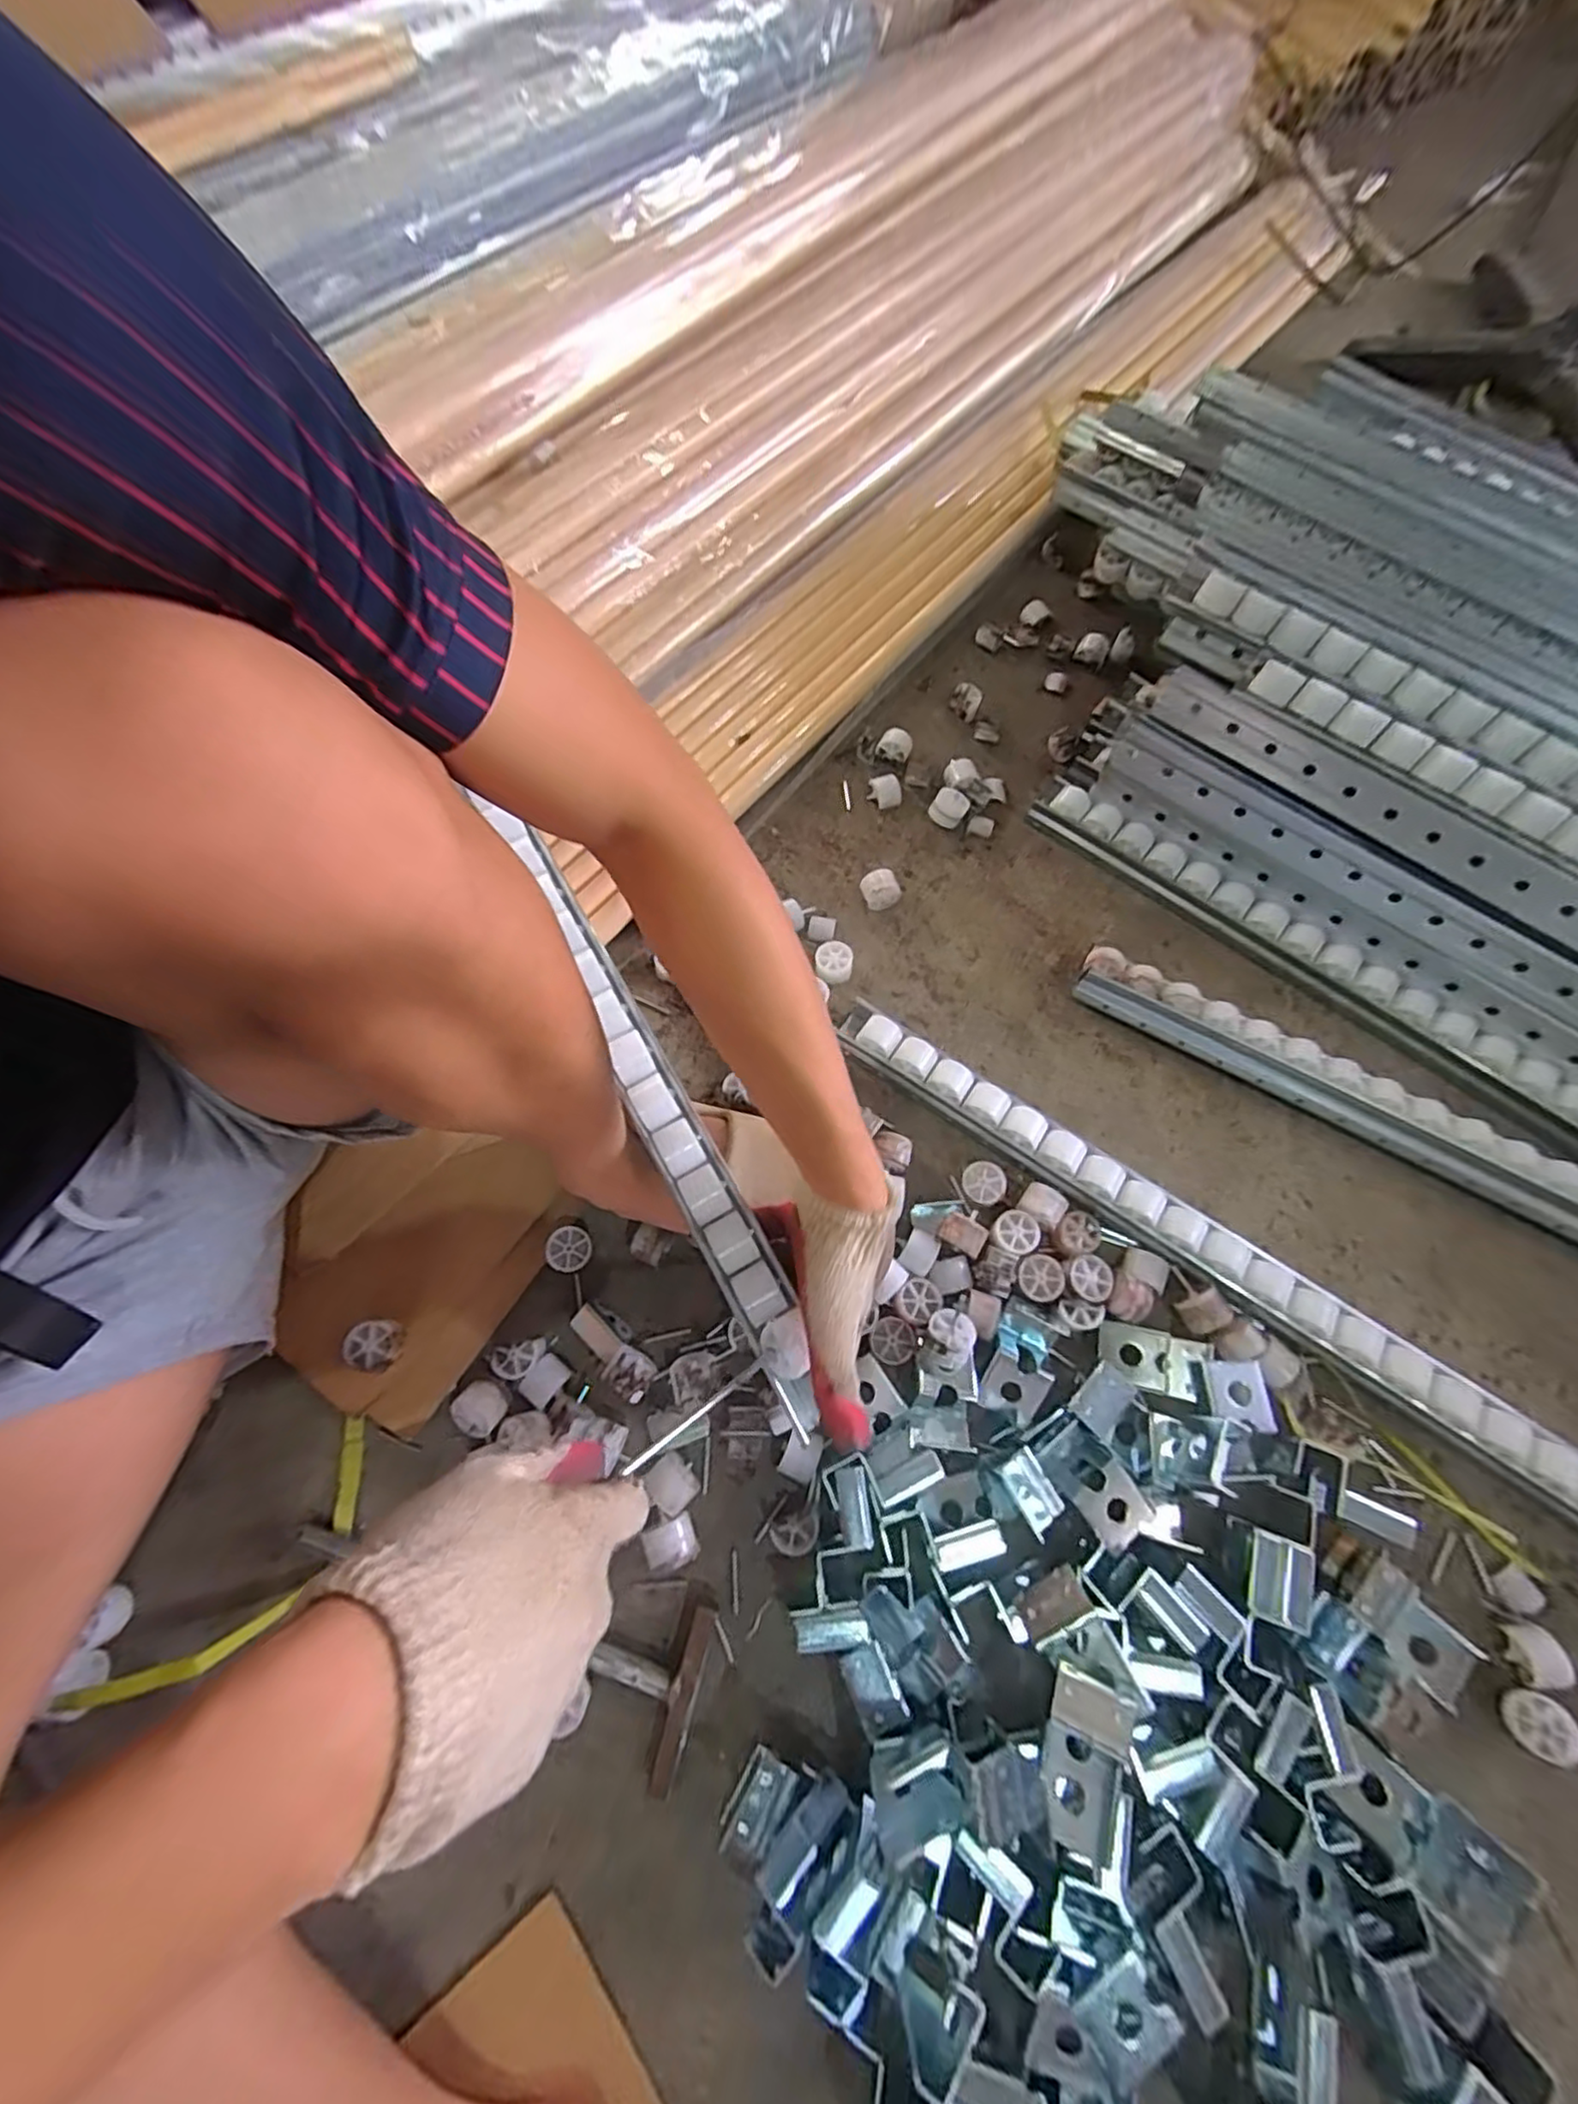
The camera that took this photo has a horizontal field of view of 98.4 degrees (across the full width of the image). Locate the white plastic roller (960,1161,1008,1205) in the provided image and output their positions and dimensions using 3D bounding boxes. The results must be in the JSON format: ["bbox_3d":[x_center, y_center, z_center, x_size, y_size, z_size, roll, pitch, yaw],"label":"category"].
[{"bbox_3d":[0.162,0.111,0.575,0.033,0.026,0.034,0,70,-1],"label":"white plastic roller"}]

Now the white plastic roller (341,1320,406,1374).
[{"bbox_3d":[-0.304,0.218,0.507,0.039,0.029,0.034,1,70,-1],"label":"white plastic roller"}]

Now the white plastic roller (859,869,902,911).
[{"bbox_3d":[0.090,-0.160,0.671,0.032,0.034,0.031,-23,72,-9],"label":"white plastic roller"}]

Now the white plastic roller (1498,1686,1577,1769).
[{"bbox_3d":[0.500,0.448,0.453,0.038,0.014,0.036,-17,54,25],"label":"white plastic roller"}]

